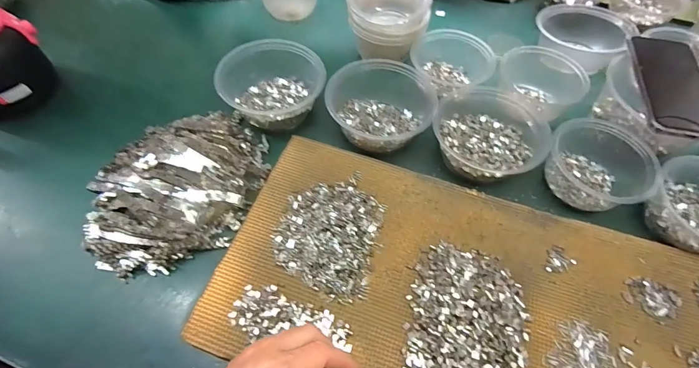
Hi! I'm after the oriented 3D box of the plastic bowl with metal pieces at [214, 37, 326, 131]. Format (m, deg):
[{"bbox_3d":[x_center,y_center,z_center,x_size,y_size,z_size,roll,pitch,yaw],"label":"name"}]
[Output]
[{"bbox_3d":[-0.109,-0.144,0.481,0.130,0.074,0.138,1,59,-1],"label":"plastic bowl with metal pieces"}]

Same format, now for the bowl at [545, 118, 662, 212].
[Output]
[{"bbox_3d":[0.303,-0.029,0.431,0.114,0.050,0.120,0,60,-1],"label":"bowl"}]

